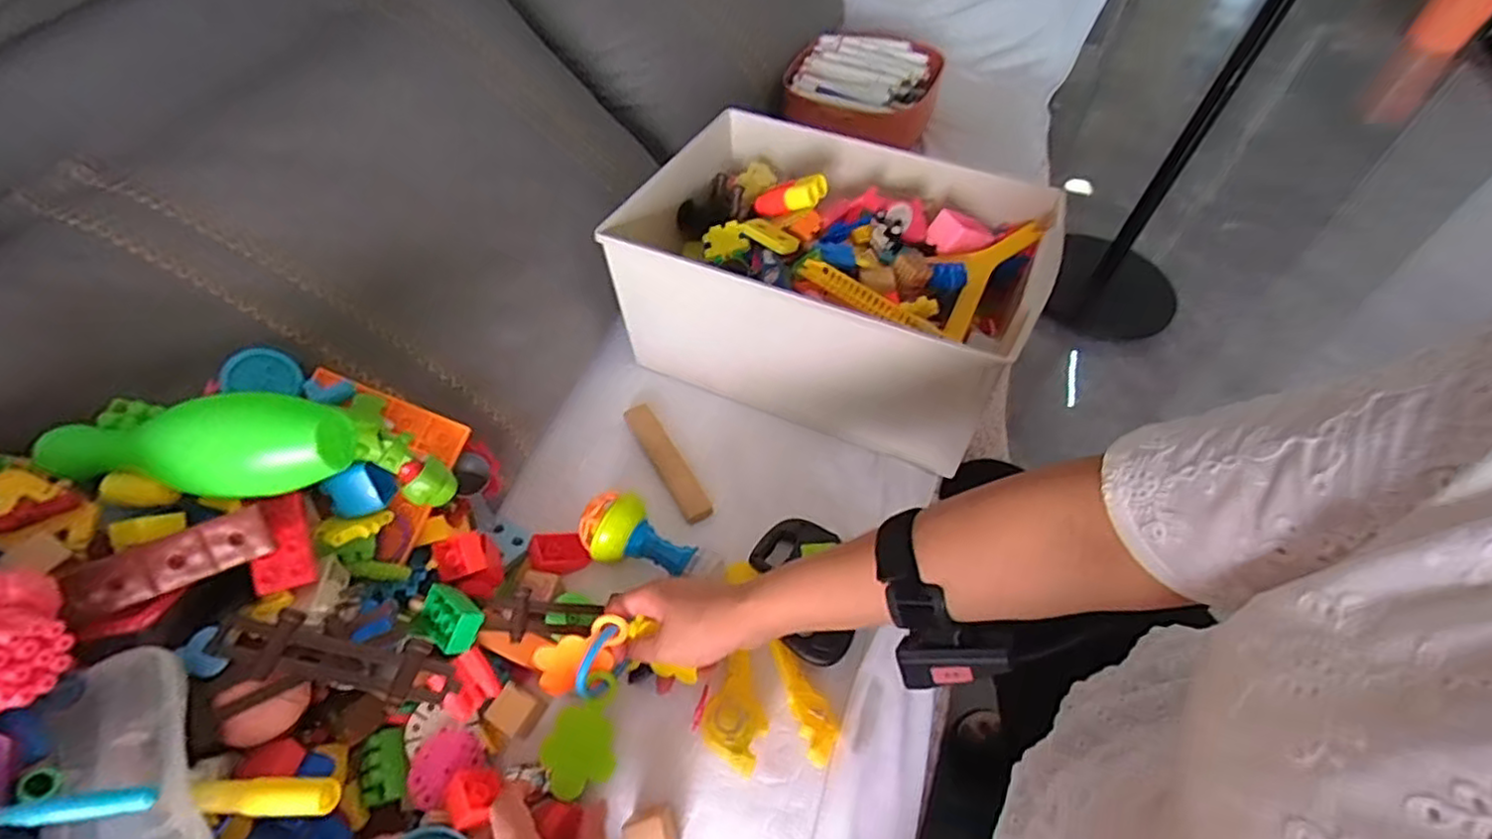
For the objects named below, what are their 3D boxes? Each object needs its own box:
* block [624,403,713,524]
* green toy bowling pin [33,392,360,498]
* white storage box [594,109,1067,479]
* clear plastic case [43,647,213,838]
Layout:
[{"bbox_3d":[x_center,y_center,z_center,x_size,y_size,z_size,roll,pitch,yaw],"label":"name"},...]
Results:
[{"bbox_3d":[-0.080,0.041,0.685,0.030,0.011,0.153,-23,57,-22],"label":"block"},{"bbox_3d":[-0.354,0.013,0.430,0.208,0.049,0.063,-2,51,8],"label":"green toy bowling pin"},{"bbox_3d":[0.087,-0.160,0.749,0.431,0.164,0.304,22,53,12],"label":"white storage box"},{"bbox_3d":[-0.320,0.200,0.344,0.066,0.030,0.155,-23,57,-22],"label":"clear plastic case"}]

